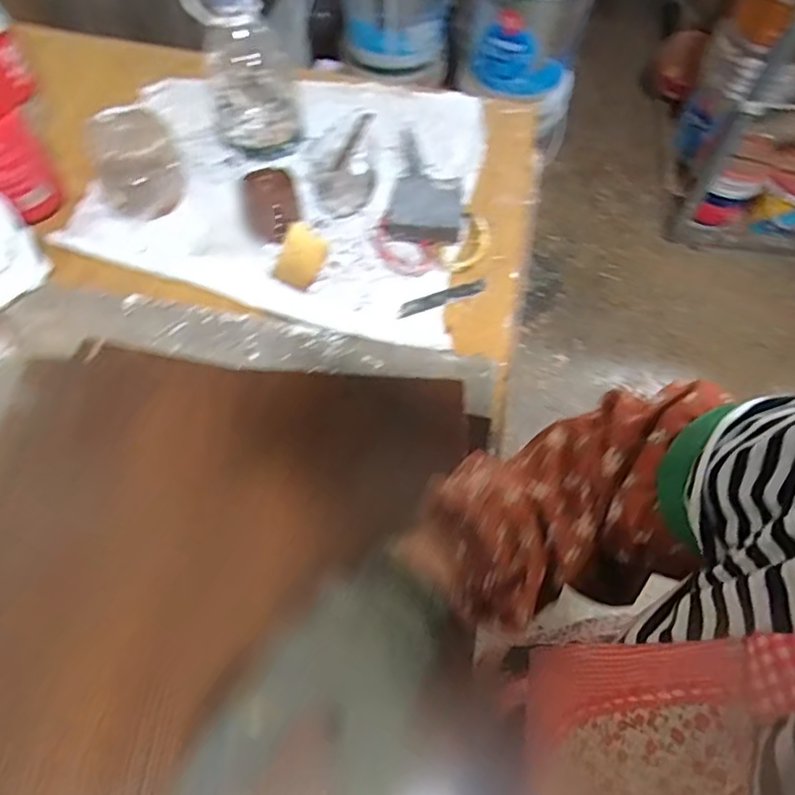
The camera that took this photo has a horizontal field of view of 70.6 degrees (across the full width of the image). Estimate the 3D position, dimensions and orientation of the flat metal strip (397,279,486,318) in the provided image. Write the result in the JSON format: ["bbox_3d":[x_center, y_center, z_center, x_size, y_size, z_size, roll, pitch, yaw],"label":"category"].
[{"bbox_3d":[0.046,-0.101,0.576,0.098,0.006,0.016,-19,63,-11],"label":"flat metal strip"}]

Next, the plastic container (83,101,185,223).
[{"bbox_3d":[-0.282,-0.251,0.602,0.084,0.070,0.084,-26,64,-14],"label":"plastic container"}]

